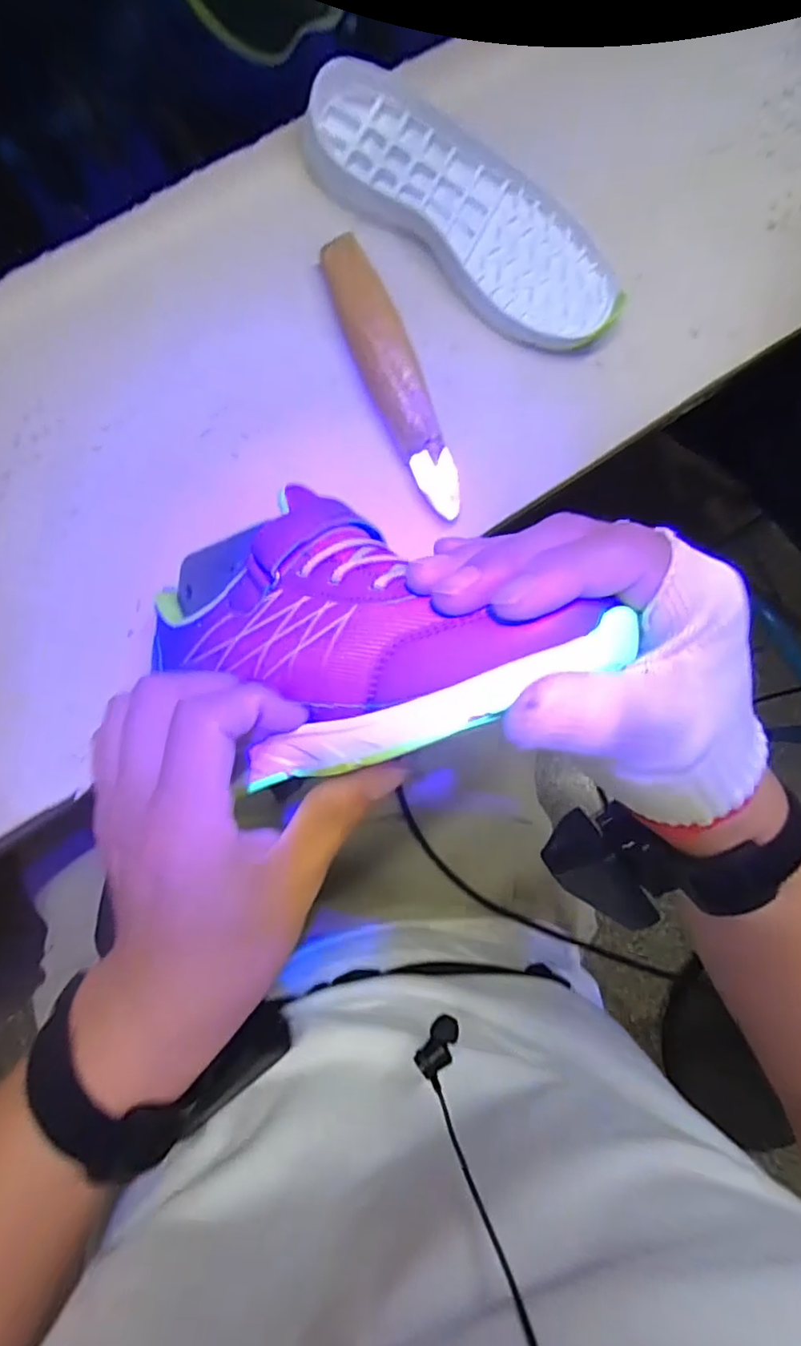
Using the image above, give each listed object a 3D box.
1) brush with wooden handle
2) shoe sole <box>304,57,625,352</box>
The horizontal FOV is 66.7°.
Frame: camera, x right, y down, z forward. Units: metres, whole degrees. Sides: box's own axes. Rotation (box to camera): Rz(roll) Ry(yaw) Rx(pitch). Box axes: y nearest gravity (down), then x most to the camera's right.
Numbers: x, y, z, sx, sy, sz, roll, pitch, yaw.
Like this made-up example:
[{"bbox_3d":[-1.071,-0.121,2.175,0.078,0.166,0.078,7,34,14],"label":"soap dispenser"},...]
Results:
[{"bbox_3d":[-0.002,-0.168,0.352,0.028,0.021,0.161,-25,93,-9],"label":"brush with wooden handle"},{"bbox_3d":[0.040,-0.271,0.358,0.205,0.021,0.079,34,84,-7],"label":"shoe sole"}]

